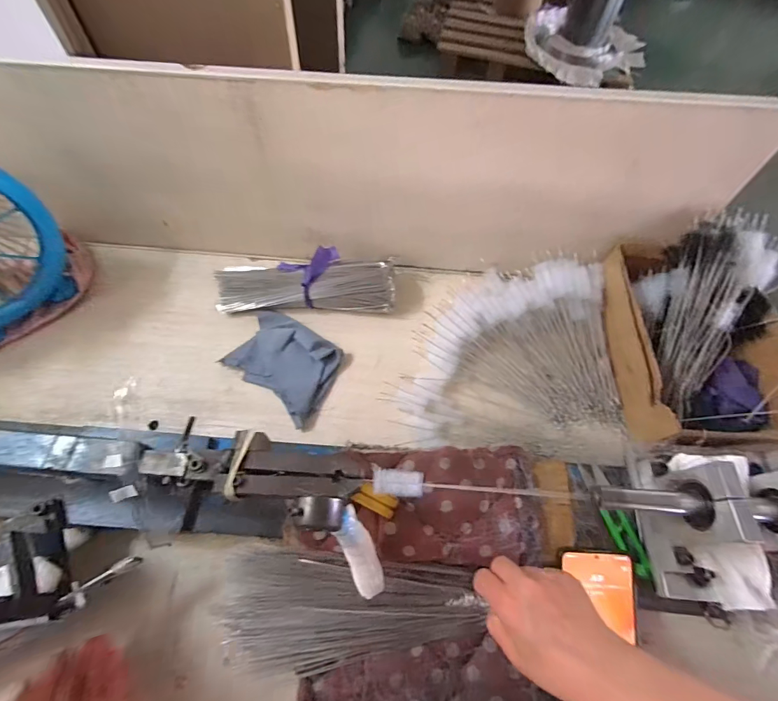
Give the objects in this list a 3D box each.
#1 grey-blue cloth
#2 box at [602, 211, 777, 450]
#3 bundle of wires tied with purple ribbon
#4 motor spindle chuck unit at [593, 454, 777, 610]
[{"bbox_3d":[-0.143,0.011,0.523,0.154,0.024,0.109,34,65,15],"label":"grey-blue cloth"},{"bbox_3d":[0.403,-0.019,0.482,0.195,0.134,0.286,3,61,-1],"label":"box"},{"bbox_3d":[-0.120,-0.094,0.557,0.255,0.069,0.078,-1,61,-4],"label":"bundle of wires tied with purple ribbon"},{"bbox_3d":[0.376,0.159,0.346,0.267,0.137,0.132,2,61,-2],"label":"motor spindle chuck unit"}]

